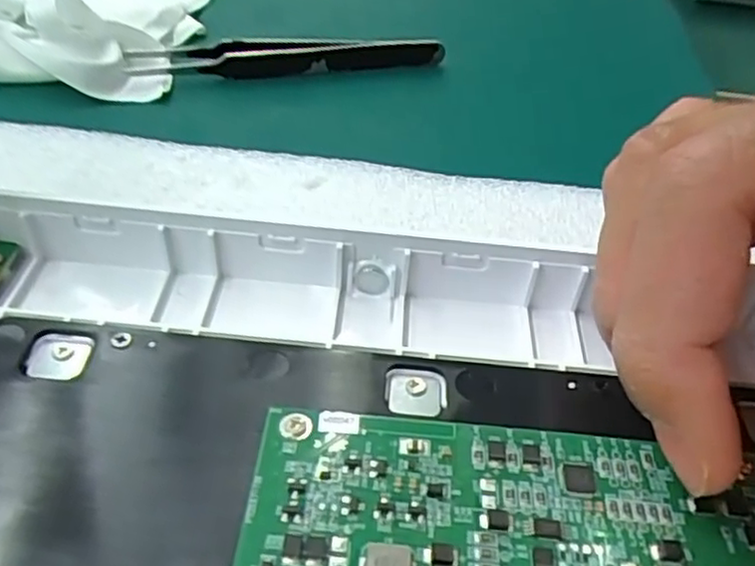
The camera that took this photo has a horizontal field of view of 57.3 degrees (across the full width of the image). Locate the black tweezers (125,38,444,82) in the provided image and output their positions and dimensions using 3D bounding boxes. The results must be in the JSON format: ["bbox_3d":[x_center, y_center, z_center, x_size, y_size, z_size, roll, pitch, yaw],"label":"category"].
[{"bbox_3d":[-0.032,-0.083,0.256,0.113,0.010,0.014,-4,43,-10],"label":"black tweezers"}]

